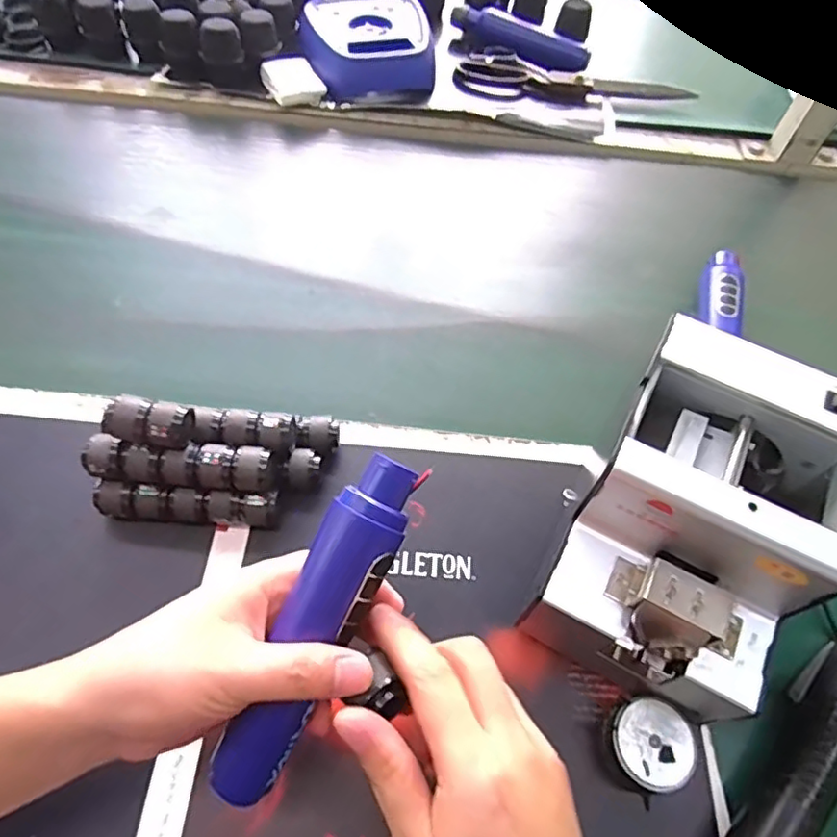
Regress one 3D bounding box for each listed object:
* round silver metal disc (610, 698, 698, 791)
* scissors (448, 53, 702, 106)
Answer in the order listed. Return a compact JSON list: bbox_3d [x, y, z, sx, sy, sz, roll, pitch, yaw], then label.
[{"bbox_3d":[0.138,0.196,0.362,0.049,0.031,0.046,2,57,-2],"label":"round silver metal disc"},{"bbox_3d":[0.191,-0.414,0.750,0.285,0.021,0.062,15,58,5],"label":"scissors"}]

